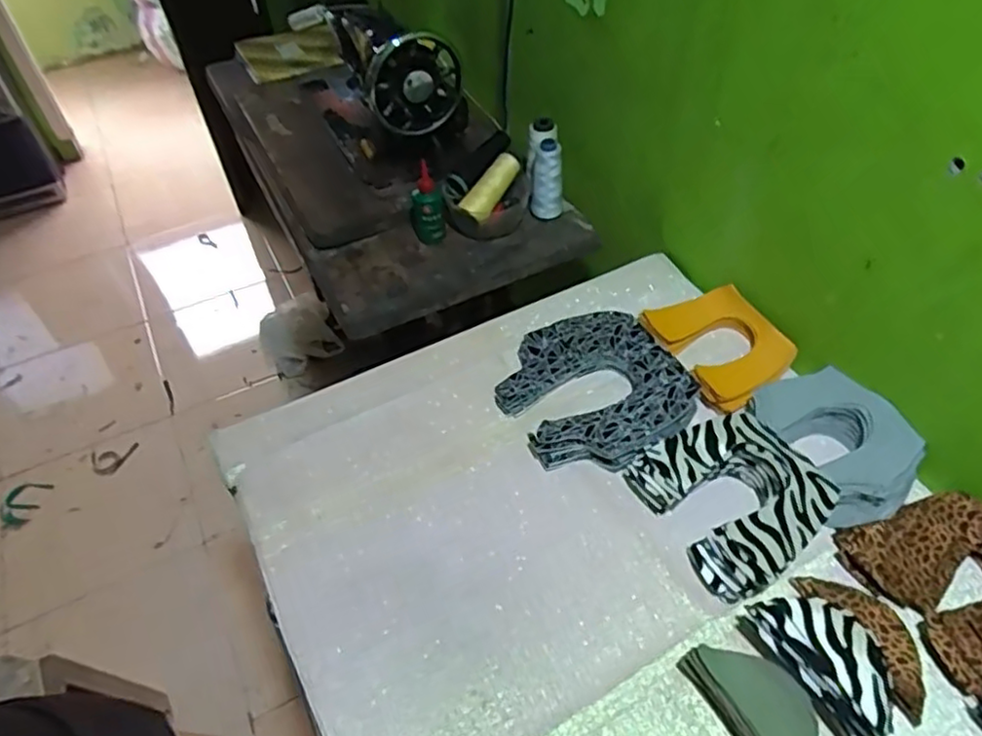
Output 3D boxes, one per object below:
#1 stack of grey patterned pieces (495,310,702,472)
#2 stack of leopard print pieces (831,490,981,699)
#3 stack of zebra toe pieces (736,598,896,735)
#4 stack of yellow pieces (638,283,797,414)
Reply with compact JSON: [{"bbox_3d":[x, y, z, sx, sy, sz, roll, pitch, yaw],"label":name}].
[{"bbox_3d":[0.114,0.025,0.743,0.190,0.038,0.201,-23,52,-18],"label":"stack of grey patterned pieces"},{"bbox_3d":[0.409,0.177,0.568,0.134,0.040,0.158,-20,51,-15],"label":"stack of leopard print pieces"},{"bbox_3d":[0.264,0.232,0.530,0.061,0.057,0.122,-28,53,-21],"label":"stack of zebra toe pieces"},{"bbox_3d":[0.267,-0.029,0.770,0.129,0.029,0.162,-21,51,-15],"label":"stack of yellow pieces"}]

